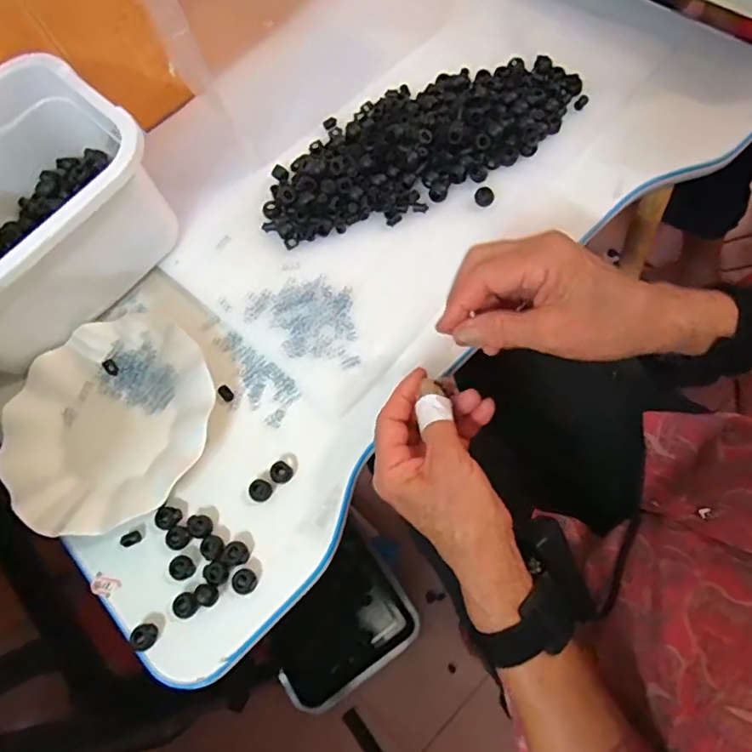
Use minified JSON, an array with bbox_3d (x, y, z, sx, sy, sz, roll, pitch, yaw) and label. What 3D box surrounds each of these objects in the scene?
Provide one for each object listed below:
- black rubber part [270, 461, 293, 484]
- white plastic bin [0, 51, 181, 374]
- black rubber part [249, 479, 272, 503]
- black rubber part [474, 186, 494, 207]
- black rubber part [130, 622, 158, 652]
[{"bbox_3d":[-0.075,0.076,0.432,0.017,0.007,0.016,-1,72,2],"label":"black rubber part"},{"bbox_3d":[-0.315,-0.135,0.468,0.174,0.095,0.241,36,76,19],"label":"white plastic bin"},{"bbox_3d":[-0.091,0.089,0.429,0.018,0.008,0.016,27,73,16],"label":"black rubber part"},{"bbox_3d":[0.100,-0.166,0.507,0.017,0.013,0.019,12,70,12],"label":"black rubber part"},{"bbox_3d":[-0.167,0.188,0.397,0.017,0.012,0.018,-2,68,6],"label":"black rubber part"}]

